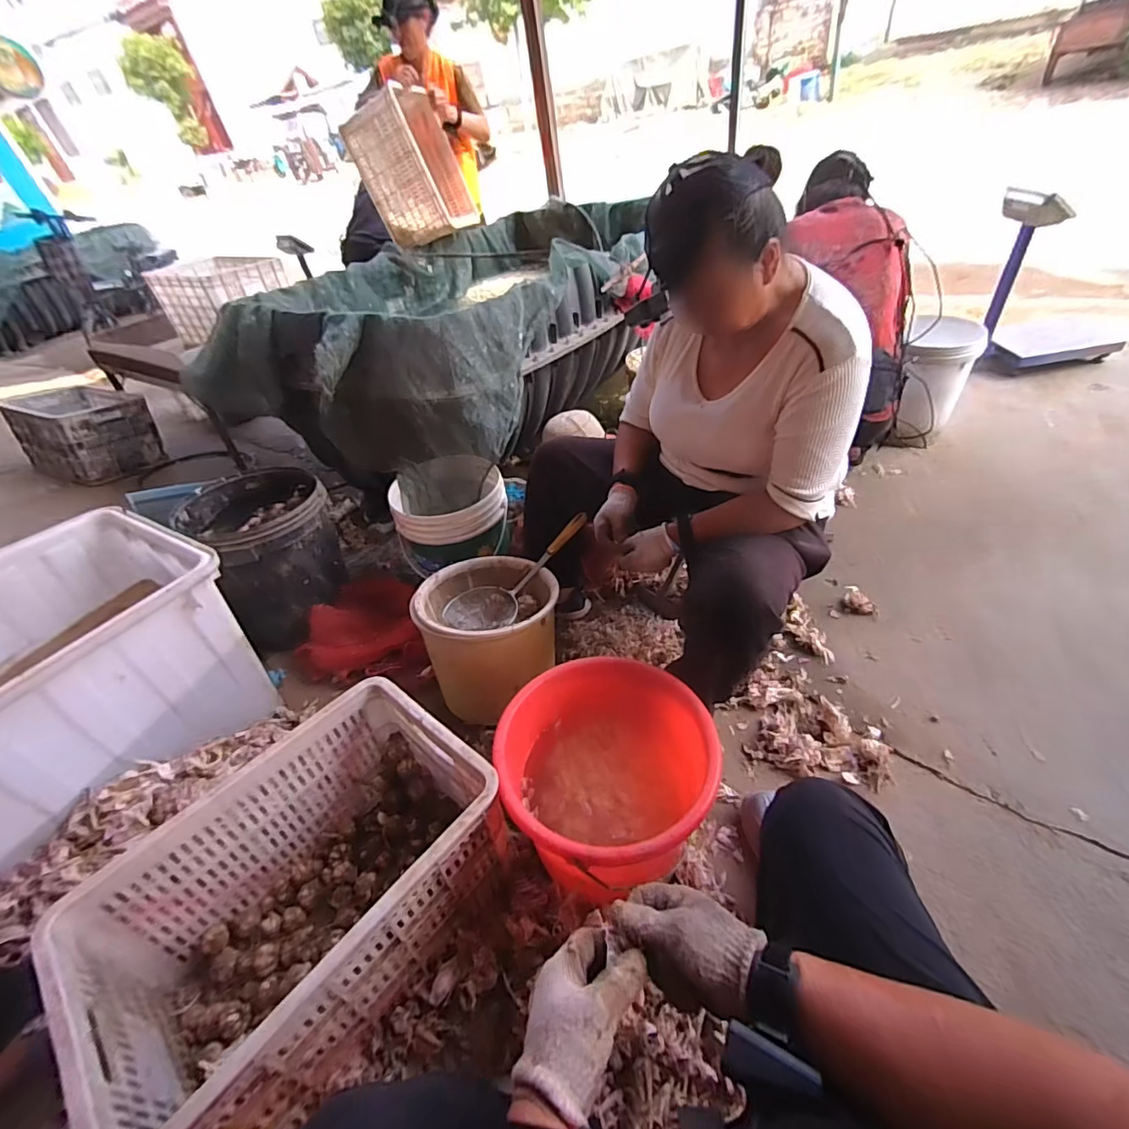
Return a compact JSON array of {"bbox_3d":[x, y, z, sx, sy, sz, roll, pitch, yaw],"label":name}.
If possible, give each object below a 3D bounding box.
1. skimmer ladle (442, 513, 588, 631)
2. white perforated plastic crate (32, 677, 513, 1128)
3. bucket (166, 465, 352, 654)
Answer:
[{"bbox_3d":[-0.097,0.026,1.222,0.403,0.069,0.134,-39,49,-5],"label":"skimmer ladle"},{"bbox_3d":[-0.377,0.493,0.799,0.358,0.306,0.517,26,55,33],"label":"white perforated plastic crate"},{"bbox_3d":[-0.797,-0.035,1.435,0.313,0.348,0.352,-34,48,-21],"label":"bucket"}]

